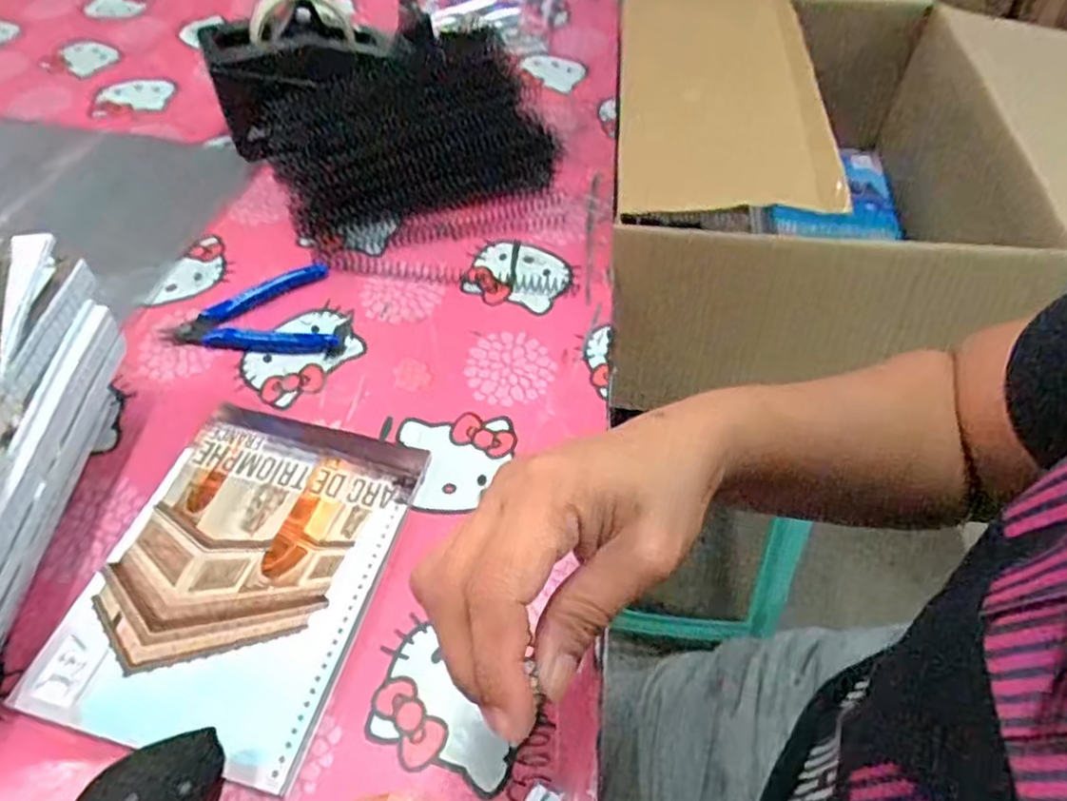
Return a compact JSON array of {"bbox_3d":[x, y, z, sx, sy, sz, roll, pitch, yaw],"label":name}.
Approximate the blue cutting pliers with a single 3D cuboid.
[{"bbox_3d":[-0.206,-0.058,0.523,0.117,0.013,0.083,-15,52,-12],"label":"blue cutting pliers"}]

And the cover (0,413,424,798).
[{"bbox_3d":[-0.160,0.090,0.403,0.145,0.008,0.196,12,51,10],"label":"cover"}]

